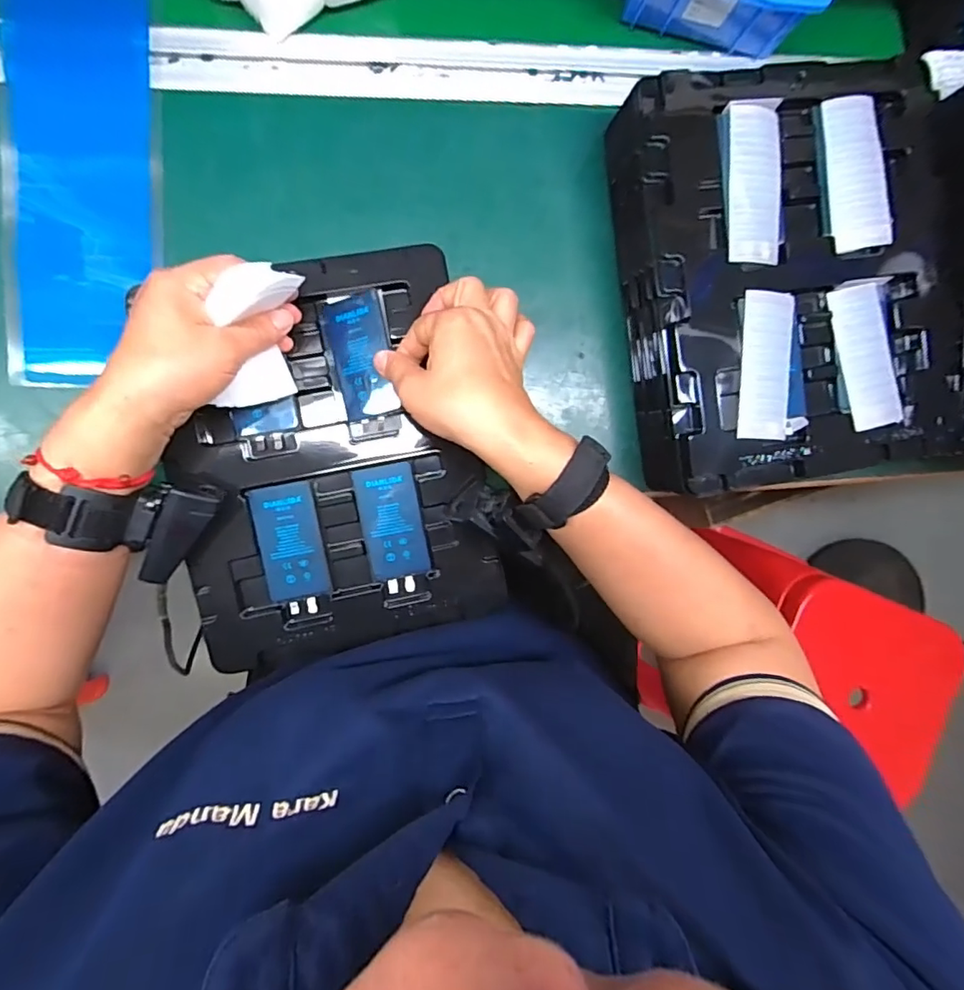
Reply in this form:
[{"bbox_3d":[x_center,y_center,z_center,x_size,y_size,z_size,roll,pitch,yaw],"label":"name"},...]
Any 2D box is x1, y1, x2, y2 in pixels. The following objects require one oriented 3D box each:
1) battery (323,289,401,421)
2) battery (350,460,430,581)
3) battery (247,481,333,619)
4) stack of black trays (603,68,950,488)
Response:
[{"bbox_3d":[-0.084,-0.099,0.386,0.044,0.009,0.086,-11,93,17],"label":"battery"},{"bbox_3d":[-0.066,0.021,0.406,0.043,0.004,0.084,-10,93,-7],"label":"battery"},{"bbox_3d":[-0.138,0.039,0.399,0.042,0.006,0.092,-10,94,-7],"label":"battery"},{"bbox_3d":[0.227,-0.151,0.409,0.236,0.063,0.278,-8,93,-8],"label":"stack of black trays"}]

